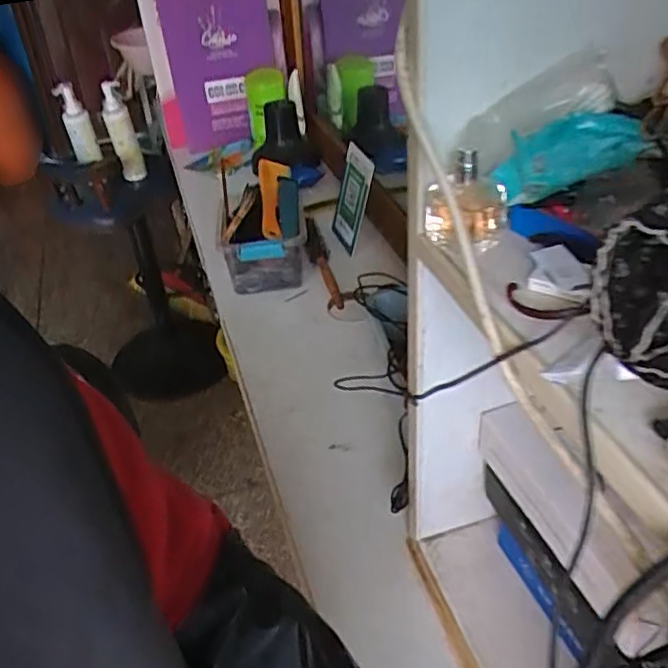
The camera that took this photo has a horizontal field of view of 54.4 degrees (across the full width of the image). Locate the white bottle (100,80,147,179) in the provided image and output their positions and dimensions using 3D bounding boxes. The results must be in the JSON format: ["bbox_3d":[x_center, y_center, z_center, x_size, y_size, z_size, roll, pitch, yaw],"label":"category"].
[{"bbox_3d":[-0.560,-0.536,1.731,0.077,0.254,0.086,-21,16,-22],"label":"white bottle"}]

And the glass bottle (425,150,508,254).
[{"bbox_3d":[0.084,-0.083,0.413,0.052,0.063,0.048,3,37,10],"label":"glass bottle"}]

